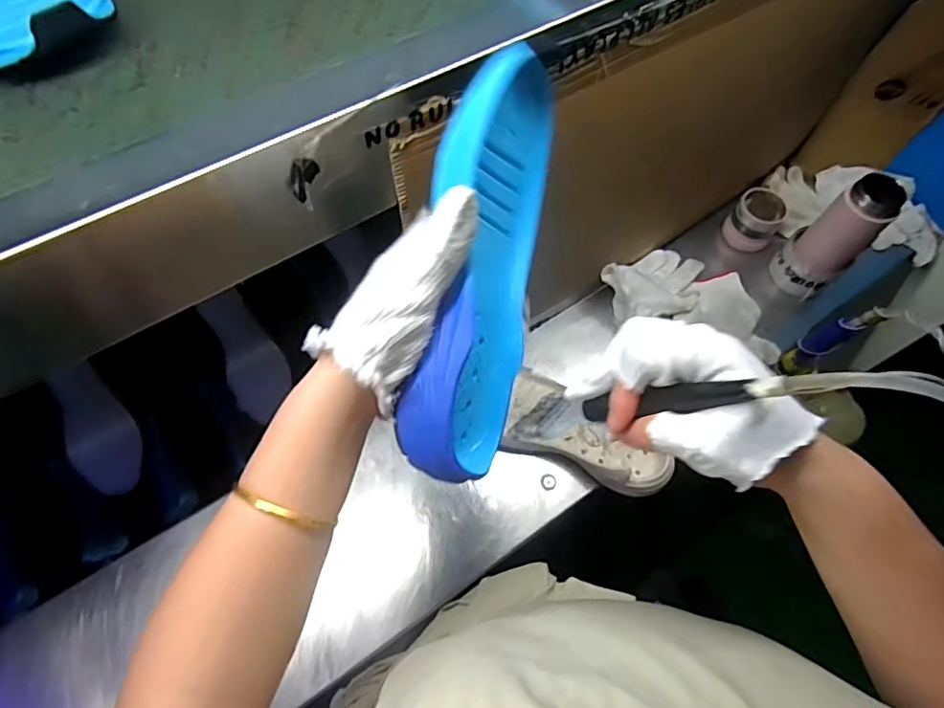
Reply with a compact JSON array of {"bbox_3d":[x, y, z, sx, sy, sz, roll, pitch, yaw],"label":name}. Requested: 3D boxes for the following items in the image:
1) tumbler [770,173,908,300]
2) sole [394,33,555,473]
[{"bbox_3d":[0.461,-0.148,0.697,0.058,0.164,0.074,-28,67,-18],"label":"tumbler"},{"bbox_3d":[0.006,-0.048,0.331,0.061,0.078,0.236,10,93,2],"label":"sole"}]

